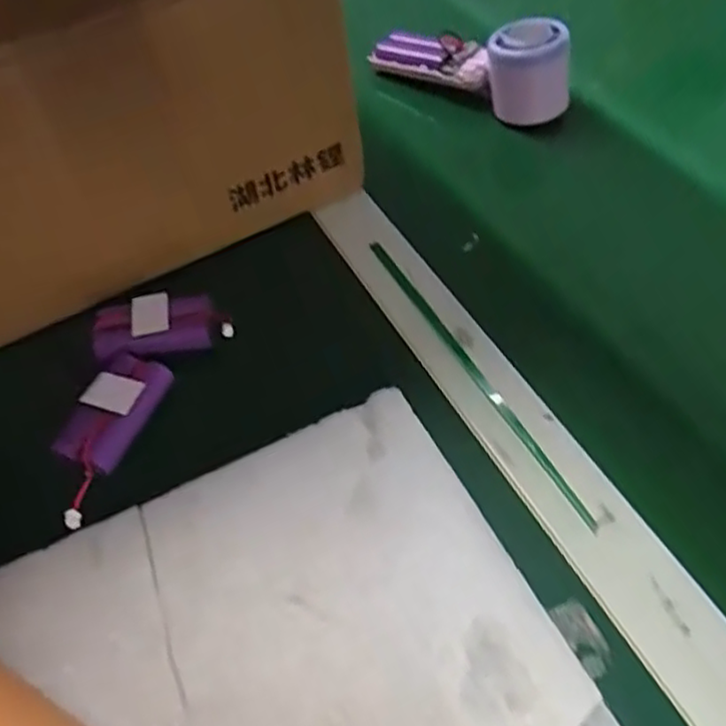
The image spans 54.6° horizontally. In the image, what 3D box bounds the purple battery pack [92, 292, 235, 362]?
[{"bbox_3d":[-0.117,-0.021,0.412,0.076,0.023,0.036,-16,52,-4],"label":"purple battery pack"}]

